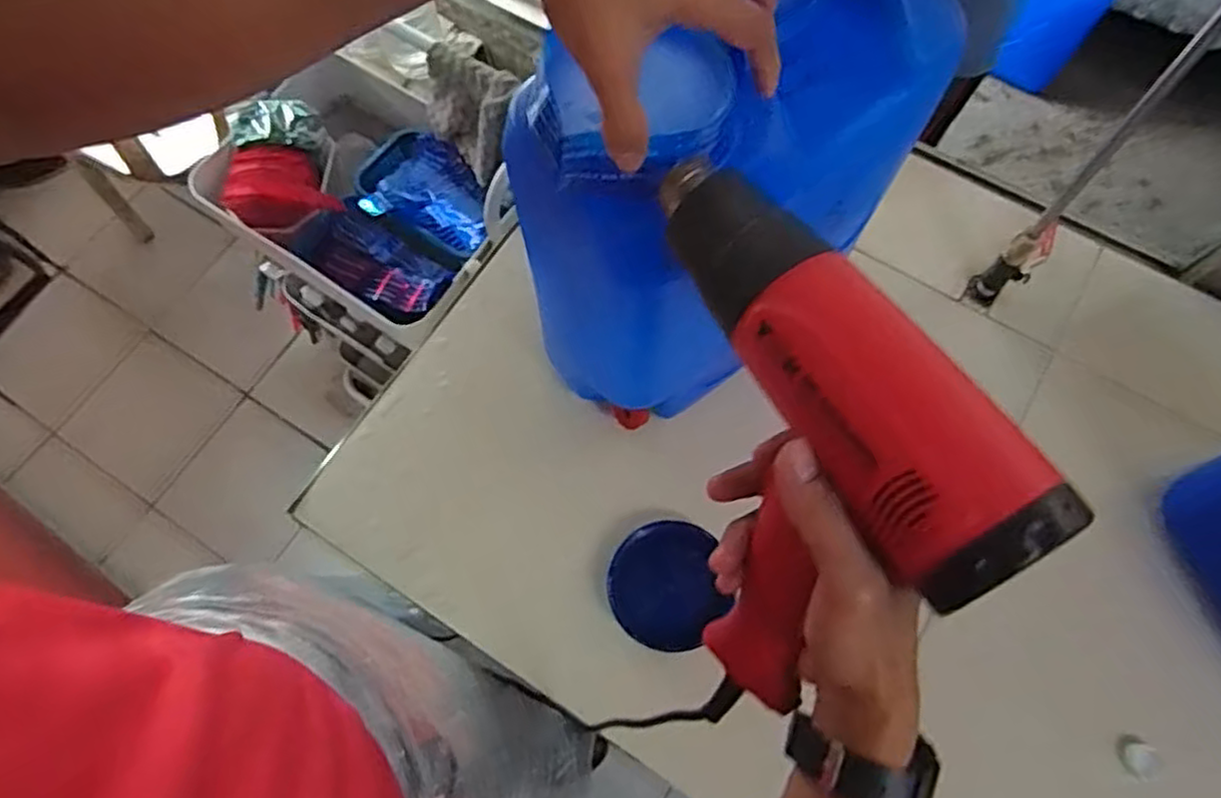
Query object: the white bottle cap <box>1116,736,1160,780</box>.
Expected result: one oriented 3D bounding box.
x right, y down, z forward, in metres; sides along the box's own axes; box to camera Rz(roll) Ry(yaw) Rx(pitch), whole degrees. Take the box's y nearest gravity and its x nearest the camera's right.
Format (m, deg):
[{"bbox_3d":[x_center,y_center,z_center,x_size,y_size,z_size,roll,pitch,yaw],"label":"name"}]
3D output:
[{"bbox_3d":[0.480,0.326,0.650,0.031,0.020,0.034,0,69,0],"label":"white bottle cap"}]

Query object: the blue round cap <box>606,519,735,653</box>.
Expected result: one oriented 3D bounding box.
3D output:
[{"bbox_3d":[0.053,0.180,0.688,0.107,0.018,0.116,-10,70,-4],"label":"blue round cap"}]

